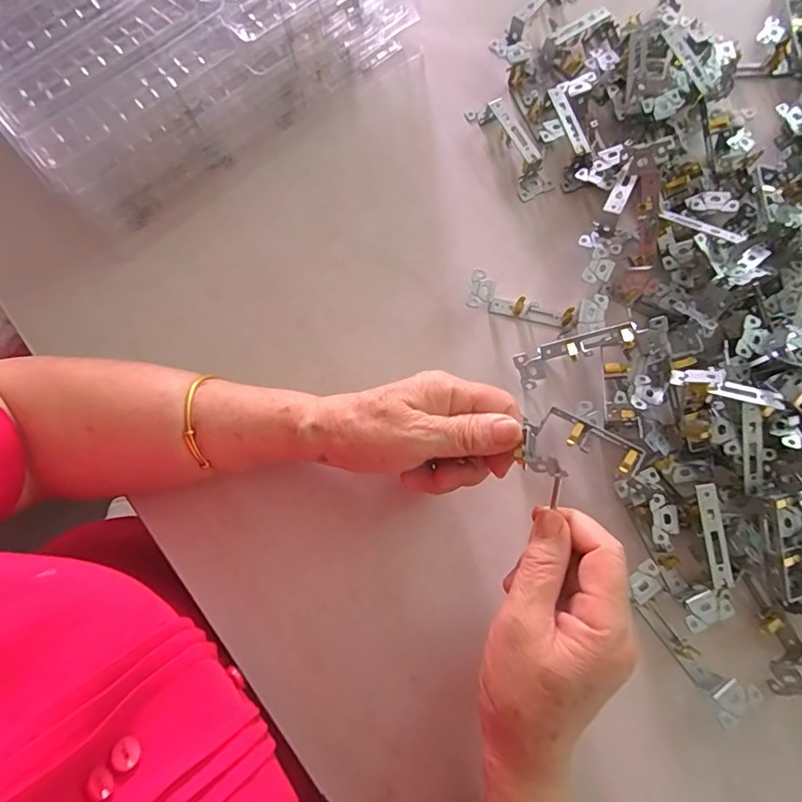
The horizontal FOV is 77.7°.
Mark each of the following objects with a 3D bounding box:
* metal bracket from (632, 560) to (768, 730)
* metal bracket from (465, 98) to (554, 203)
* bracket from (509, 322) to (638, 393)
[{"bbox_3d":[0.189,0.157,0.334,0.029,0.026,0.102,-31,77,-8],"label":"metal bracket"},{"bbox_3d":[0.096,-0.226,0.434,0.028,0.025,0.102,-26,77,-7],"label":"metal bracket"},{"bbox_3d":[0.132,-0.037,0.380,0.088,0.028,0.027,-21,76,7],"label":"bracket"}]

